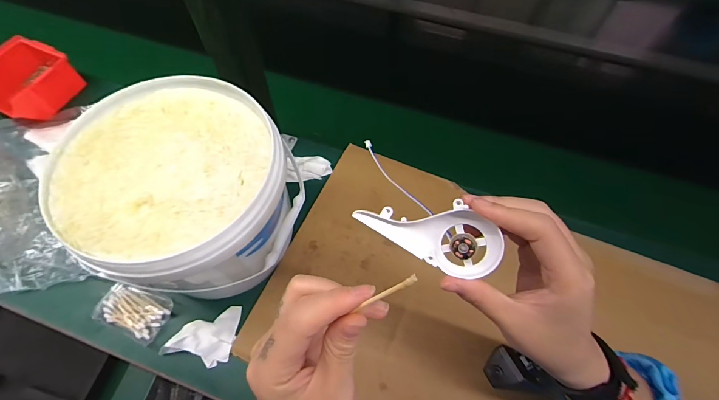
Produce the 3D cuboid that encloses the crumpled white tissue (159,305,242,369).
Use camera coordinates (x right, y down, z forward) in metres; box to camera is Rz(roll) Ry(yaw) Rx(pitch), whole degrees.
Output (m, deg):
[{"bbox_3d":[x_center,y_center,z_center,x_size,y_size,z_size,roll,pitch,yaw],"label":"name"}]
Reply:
[{"bbox_3d":[-0.194,0.176,0.433,0.091,0.018,0.062,-16,64,-8],"label":"crumpled white tissue"}]

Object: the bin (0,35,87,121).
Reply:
[{"bbox_3d":[-0.585,-0.206,0.606,0.134,0.057,0.135,27,66,13],"label":"bin"}]

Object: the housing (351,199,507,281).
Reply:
[{"bbox_3d":[0.046,0.021,0.232,0.092,0.018,0.043,14,104,11],"label":"housing"}]

